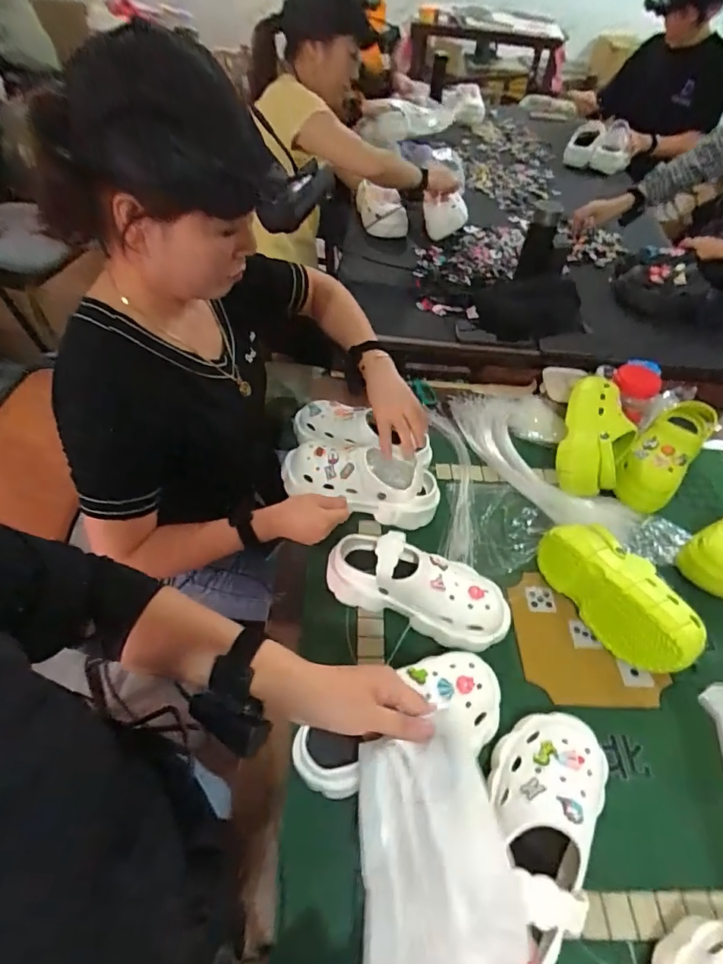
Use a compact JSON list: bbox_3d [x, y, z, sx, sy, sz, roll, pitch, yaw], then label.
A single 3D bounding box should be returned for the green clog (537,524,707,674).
[{"bbox_3d":[0.398,0.164,0.782,0.119,0.104,0.252,-24,56,-23],"label":"green clog"}]

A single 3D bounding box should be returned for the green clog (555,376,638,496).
[{"bbox_3d":[0.452,-0.099,0.976,0.125,0.088,0.246,11,77,5],"label":"green clog"}]

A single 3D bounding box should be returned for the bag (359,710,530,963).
[{"bbox_3d":[0.047,0.266,0.354,0.110,0.026,0.168,-23,53,23],"label":"bag"}]

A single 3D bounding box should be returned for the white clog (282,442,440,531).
[{"bbox_3d":[0.002,-0.008,0.901,0.269,0.111,0.120,14,50,7],"label":"white clog"}]

